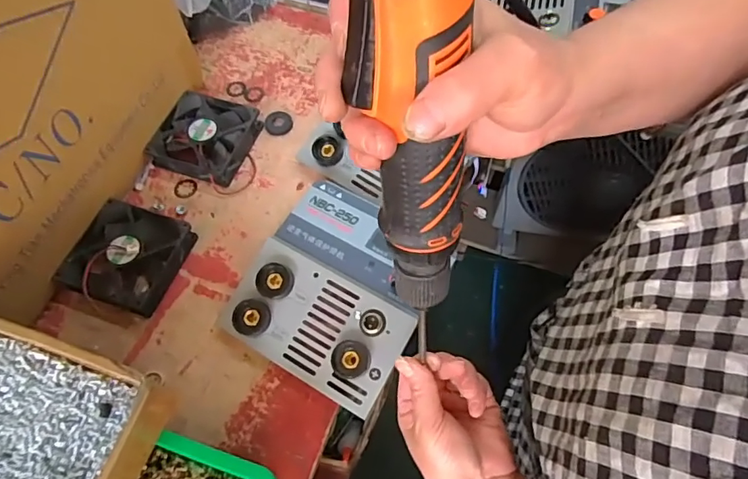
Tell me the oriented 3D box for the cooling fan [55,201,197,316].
[{"bbox_3d":[-0.231,0.015,0.477,0.092,0.030,0.092,16,66,9],"label":"cooling fan"}]

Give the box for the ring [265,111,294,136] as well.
[{"bbox_3d":[-0.106,-0.130,0.567,0.030,0.004,0.031,-1,64,1],"label":"ring"}]

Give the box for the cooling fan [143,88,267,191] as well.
[{"bbox_3d":[-0.179,-0.112,0.543,0.091,0.026,0.099,20,67,11],"label":"cooling fan"}]

